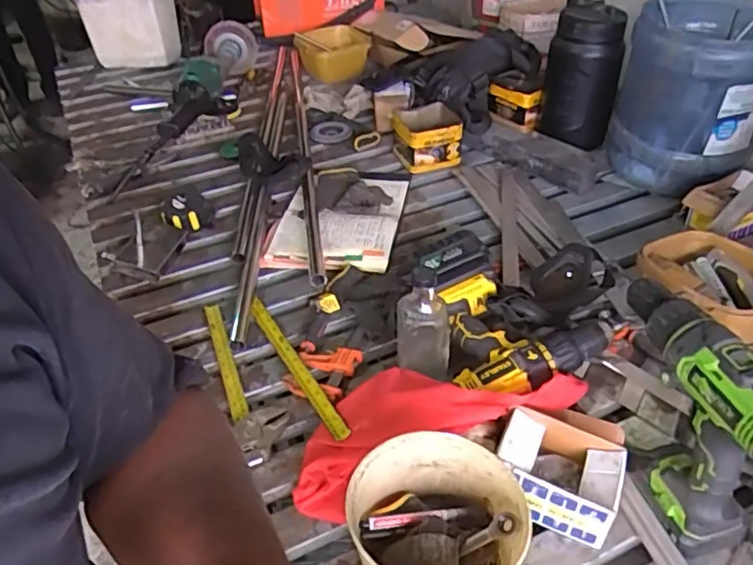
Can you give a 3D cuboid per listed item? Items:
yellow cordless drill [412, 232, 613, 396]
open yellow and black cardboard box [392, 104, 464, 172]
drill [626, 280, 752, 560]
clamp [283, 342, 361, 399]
[{"bbox_3d":[0.144,0.054,0.849,0.187,0.072,0.275,-27,46,-26],"label":"yellow cordless drill"},{"bbox_3d":[0.105,-0.300,1.283,0.131,0.085,0.126,-5,40,-2],"label":"open yellow and black cardboard box"},{"bbox_3d":[0.319,0.136,0.628,0.070,0.229,0.220,-9,40,-7],"label":"drill"},{"bbox_3d":[-0.077,0.125,0.848,0.088,0.029,0.089,12,42,17],"label":"clamp"}]

